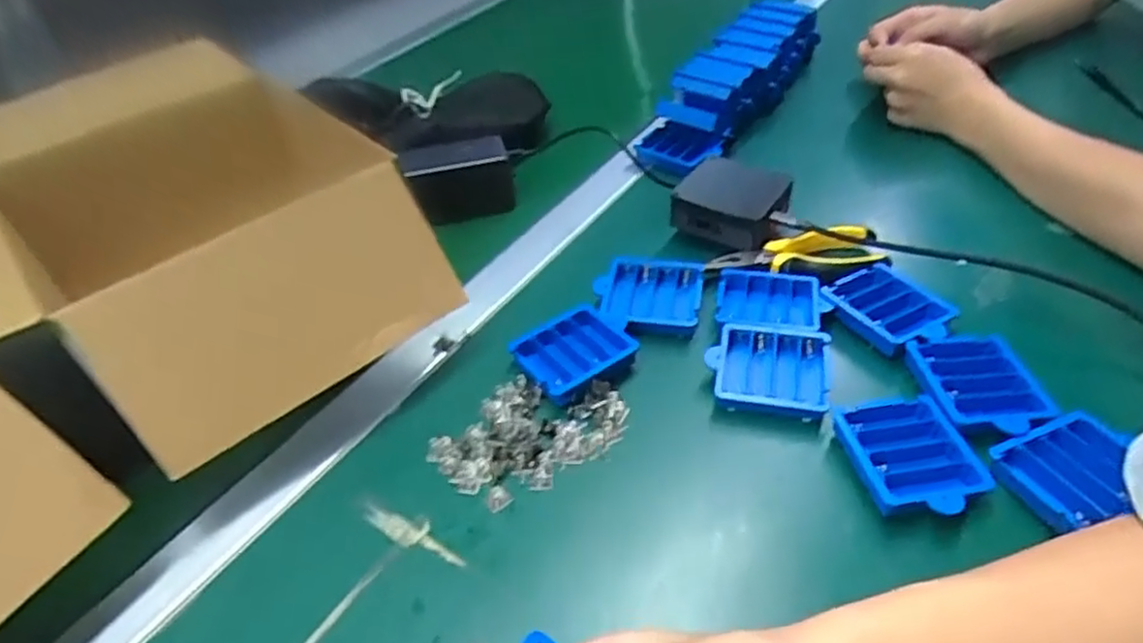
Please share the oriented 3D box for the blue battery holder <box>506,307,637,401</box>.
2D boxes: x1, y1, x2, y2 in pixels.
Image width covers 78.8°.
[{"bbox_3d":[0.003,0.019,0.481,0.069,0.012,0.066,-30,48,-25],"label":"blue battery holder"}]

